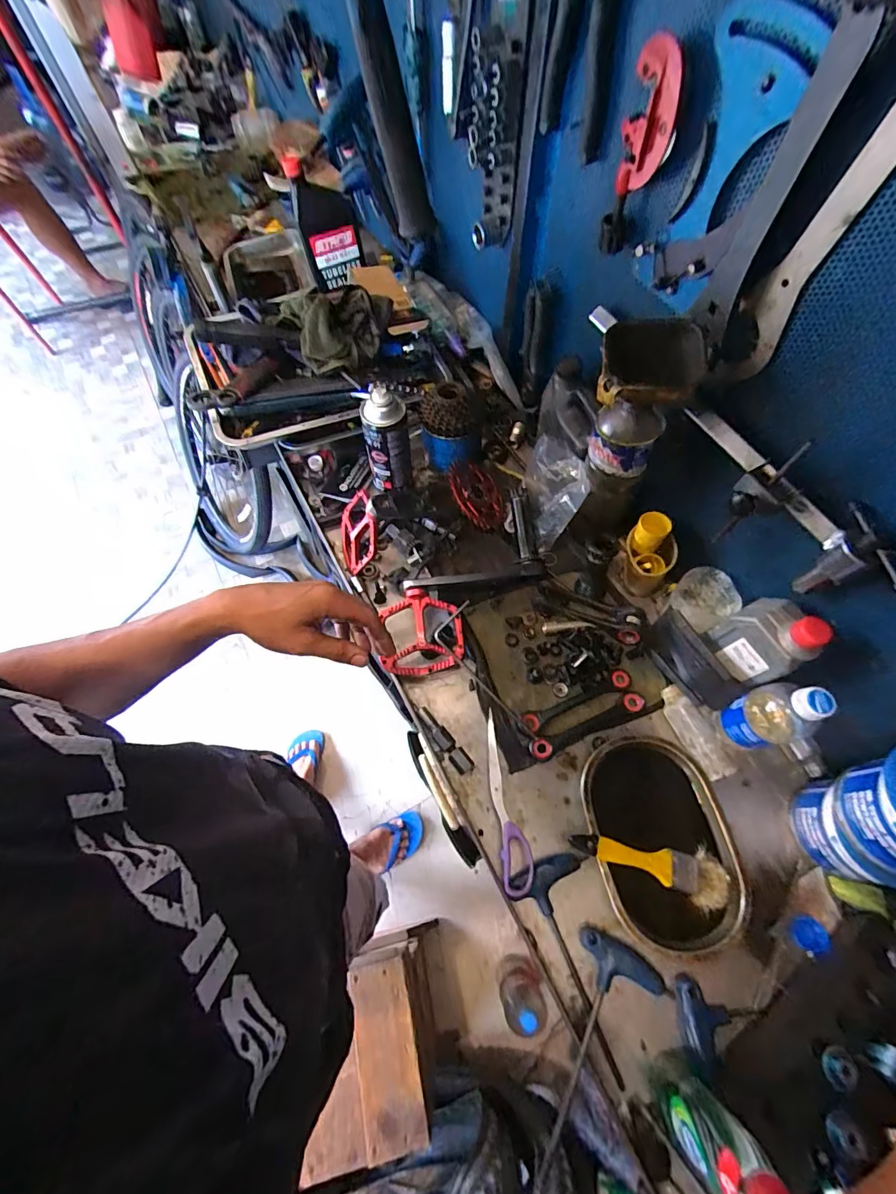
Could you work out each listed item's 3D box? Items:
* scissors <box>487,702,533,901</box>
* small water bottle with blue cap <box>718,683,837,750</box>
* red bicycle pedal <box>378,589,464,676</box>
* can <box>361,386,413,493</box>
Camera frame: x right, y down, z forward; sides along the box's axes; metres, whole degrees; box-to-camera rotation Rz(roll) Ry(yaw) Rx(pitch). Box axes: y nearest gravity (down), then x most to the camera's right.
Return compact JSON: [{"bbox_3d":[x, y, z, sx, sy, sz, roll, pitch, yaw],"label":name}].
[{"bbox_3d":[0.069,0.238,0.550,0.035,0.023,0.202,-6,65,-2],"label":"scissors"},{"bbox_3d":[0.362,0.130,0.512,0.059,0.143,0.058,0,65,0],"label":"small water bottle with blue cap"},{"bbox_3d":[-0.035,0.047,0.620,0.106,0.016,0.112,-4,81,-2],"label":"red bicycle pedal"},{"bbox_3d":[-0.089,-0.228,0.695,0.068,0.176,0.074,-7,65,-3],"label":"can"}]

